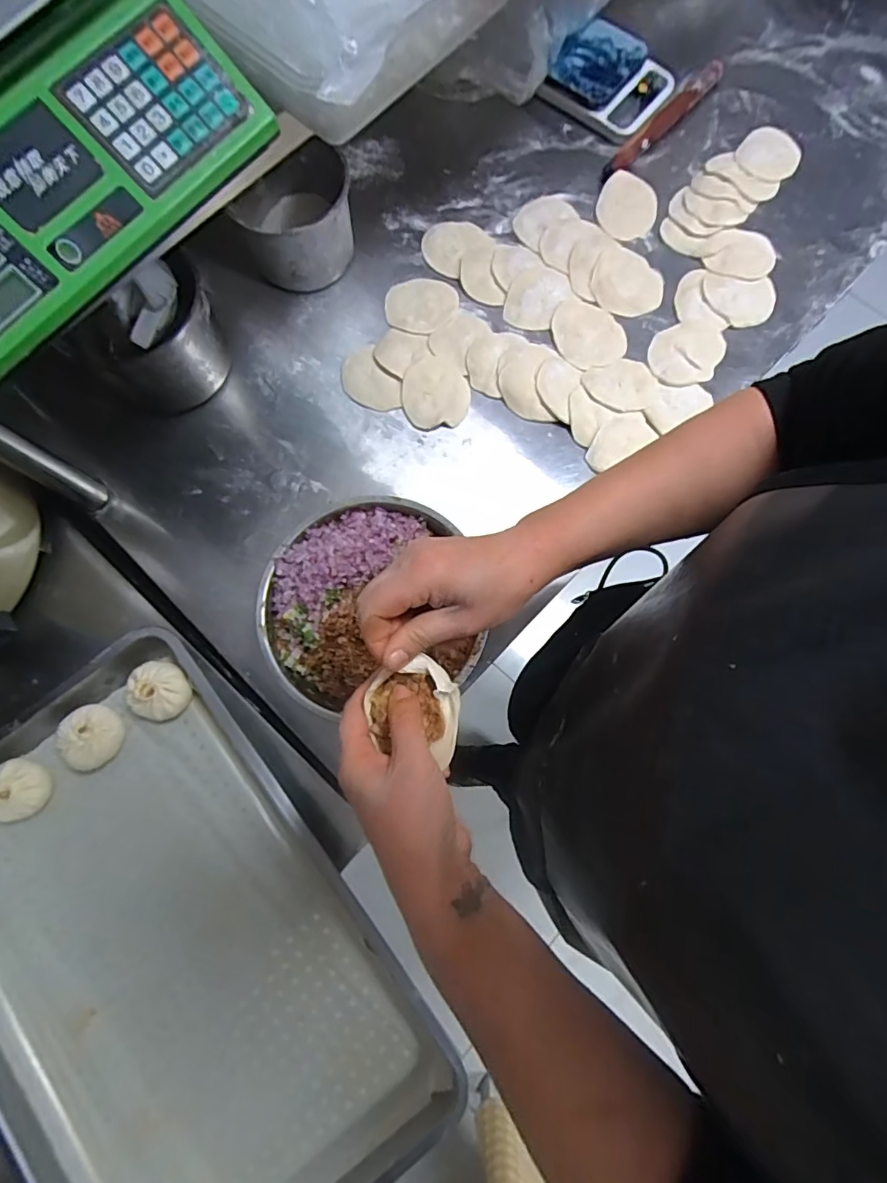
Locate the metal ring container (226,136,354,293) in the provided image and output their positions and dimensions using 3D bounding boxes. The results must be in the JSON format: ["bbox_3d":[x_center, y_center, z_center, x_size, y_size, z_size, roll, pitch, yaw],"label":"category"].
[{"bbox_3d":[-0.193,-0.495,0.705,0.135,0.111,0.147,0,77,0],"label":"metal ring container"}]

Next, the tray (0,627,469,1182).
[{"bbox_3d":[-0.298,0.376,0.549,0.397,0.055,0.584,-37,80,-7],"label":"tray"}]

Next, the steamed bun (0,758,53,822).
[{"bbox_3d":[-0.473,0.220,0.585,0.062,0.045,0.064,-20,78,-4],"label":"steamed bun"}]

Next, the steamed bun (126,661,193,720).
[{"bbox_3d":[-0.322,0.113,0.601,0.067,0.040,0.062,0,77,0],"label":"steamed bun"}]

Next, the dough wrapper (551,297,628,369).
[{"bbox_3d":[0.199,-0.352,0.717,0.094,0.012,0.105,-12,77,-5],"label":"dough wrapper"}]

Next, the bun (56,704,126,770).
[{"bbox_3d":[-0.400,0.166,0.599,0.067,0.039,0.068,-23,78,-5],"label":"bun"}]

